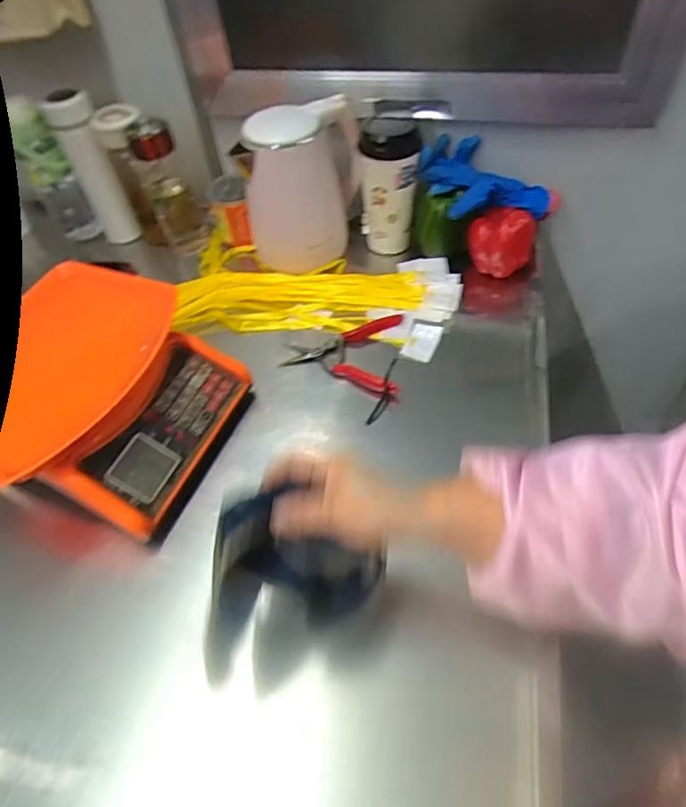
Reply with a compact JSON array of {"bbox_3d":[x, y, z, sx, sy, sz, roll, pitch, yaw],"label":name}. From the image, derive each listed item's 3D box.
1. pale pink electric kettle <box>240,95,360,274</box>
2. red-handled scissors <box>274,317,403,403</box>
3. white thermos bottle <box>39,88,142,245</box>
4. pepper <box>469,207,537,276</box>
[{"bbox_3d":[-0.055,-0.302,0.730,0.144,0.203,0.138,5,53,10],"label":"pale pink electric kettle"},{"bbox_3d":[-0.003,-0.071,0.679,0.153,0.018,0.132,2,53,7],"label":"red-handled scissors"},{"bbox_3d":[-0.376,-0.355,0.786,0.064,0.219,0.052,-27,55,-15],"label":"white thermos bottle"},{"bbox_3d":[0.225,-0.235,0.728,0.076,0.077,0.071,-3,52,4],"label":"pepper"}]

